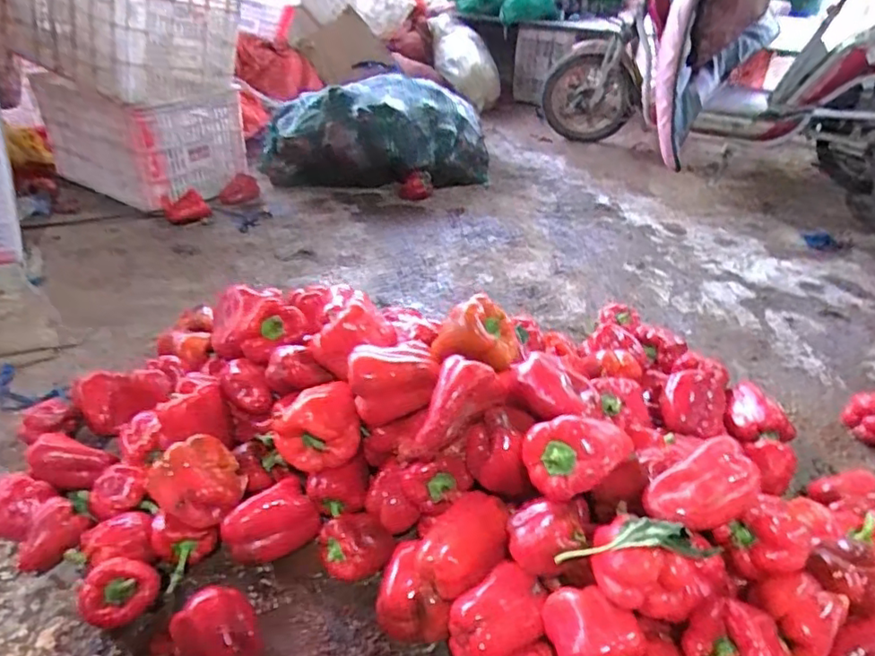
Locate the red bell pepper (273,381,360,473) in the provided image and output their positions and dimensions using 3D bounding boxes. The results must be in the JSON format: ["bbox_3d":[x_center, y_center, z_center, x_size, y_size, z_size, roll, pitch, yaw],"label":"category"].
[{"bbox_3d":[-0.151,0.119,0.730,0.100,0.075,0.085,-8,35,-14],"label":"red bell pepper"}]

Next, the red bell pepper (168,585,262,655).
[{"bbox_3d":[-0.225,0.319,0.612,0.088,0.064,0.071,21,39,25],"label":"red bell pepper"}]

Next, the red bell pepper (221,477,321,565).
[{"bbox_3d":[-0.202,0.238,0.721,0.105,0.063,0.063,-23,42,-31],"label":"red bell pepper"}]

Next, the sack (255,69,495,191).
[{"bbox_3d":[-0.188,-0.584,1.826,0.666,0.278,0.341,-15,38,-22],"label":"sack"}]

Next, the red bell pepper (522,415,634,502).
[{"bbox_3d":[0.140,0.126,0.583,0.101,0.059,0.068,-4,35,-9],"label":"red bell pepper"}]

